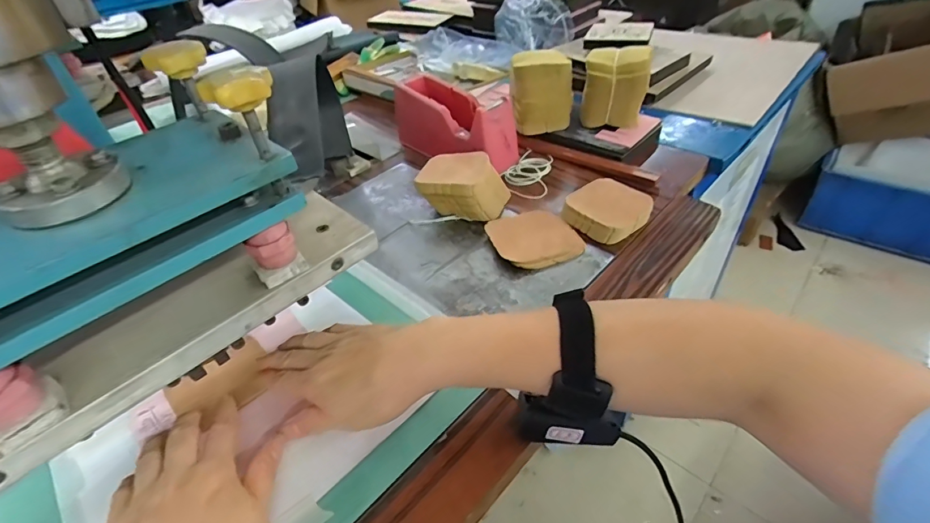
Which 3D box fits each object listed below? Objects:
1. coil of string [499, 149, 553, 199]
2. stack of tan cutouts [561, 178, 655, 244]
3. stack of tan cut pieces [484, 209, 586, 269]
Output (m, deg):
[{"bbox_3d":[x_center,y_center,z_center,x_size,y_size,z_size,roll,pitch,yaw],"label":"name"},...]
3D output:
[{"bbox_3d":[0.087,-0.125,0.613,0.063,0.007,0.115,6,43,14],"label":"coil of string"},{"bbox_3d":[0.168,-0.061,0.515,0.086,0.025,0.080,-30,47,-24],"label":"stack of tan cutouts"},{"bbox_3d":[0.077,-0.029,0.494,0.092,0.015,0.088,-20,43,-15],"label":"stack of tan cut pieces"}]

